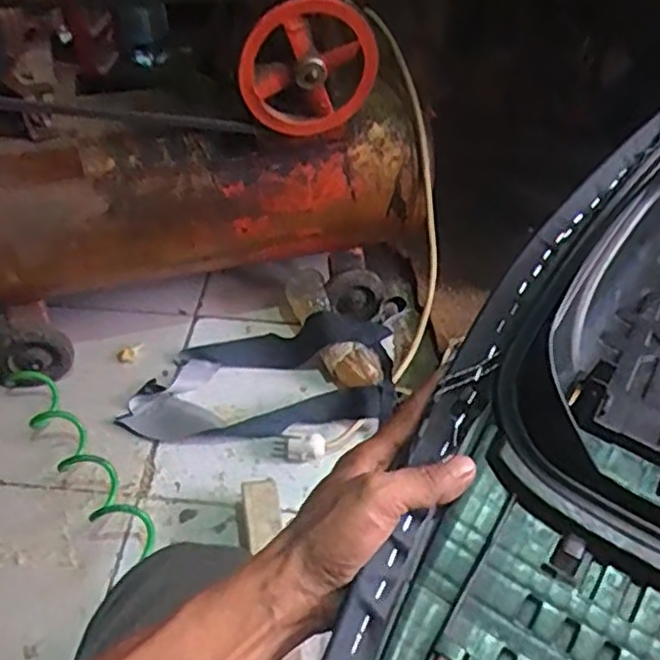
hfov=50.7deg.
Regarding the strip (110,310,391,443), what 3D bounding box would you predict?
[{"bbox_3d":[-0.092,0.057,0.924,0.348,0.062,0.177,-1,47,0],"label":"strip"}]

